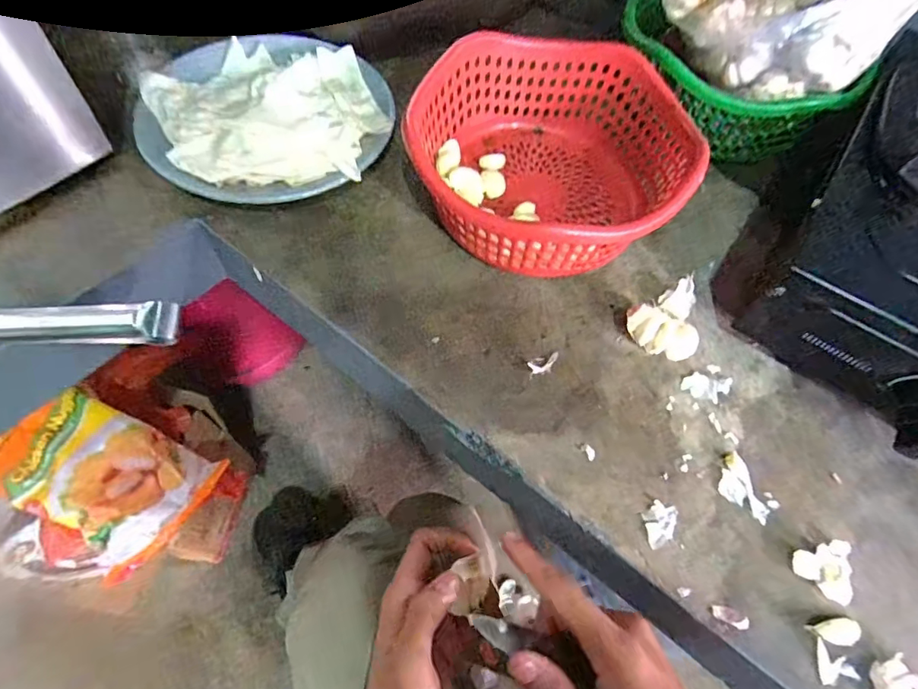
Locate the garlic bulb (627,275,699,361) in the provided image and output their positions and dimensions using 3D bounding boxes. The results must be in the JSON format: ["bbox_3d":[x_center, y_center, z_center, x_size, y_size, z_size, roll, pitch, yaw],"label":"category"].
[{"bbox_3d":[0.161,-0.016,0.376,0.063,0.035,0.049,-32,66,-21],"label":"garlic bulb"}]

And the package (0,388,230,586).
[{"bbox_3d":[-0.475,0.169,0.666,0.241,0.049,0.178,43,70,-6],"label":"package"}]

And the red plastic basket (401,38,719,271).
[{"bbox_3d":[0.069,-0.155,0.420,0.212,0.094,0.205,-2,59,-6],"label":"red plastic basket"}]

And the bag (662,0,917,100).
[{"bbox_3d":[0.272,-0.282,0.419,0.104,0.104,0.158,-34,67,-22],"label":"bag"}]

